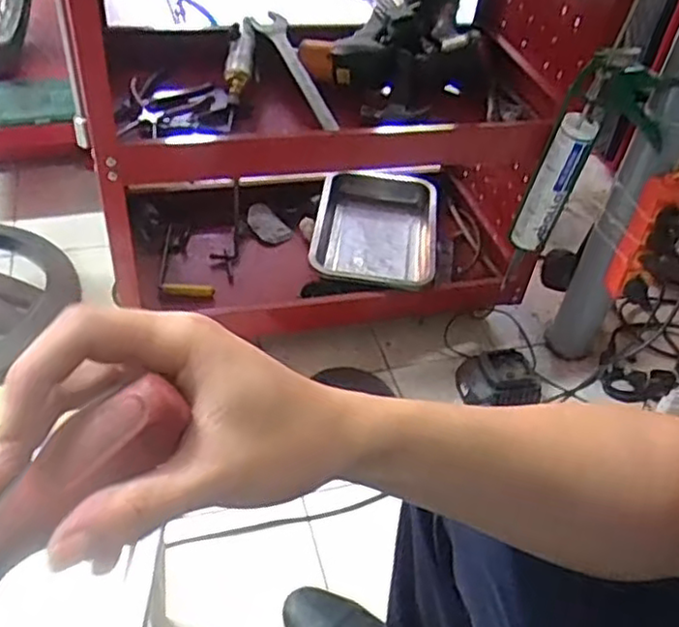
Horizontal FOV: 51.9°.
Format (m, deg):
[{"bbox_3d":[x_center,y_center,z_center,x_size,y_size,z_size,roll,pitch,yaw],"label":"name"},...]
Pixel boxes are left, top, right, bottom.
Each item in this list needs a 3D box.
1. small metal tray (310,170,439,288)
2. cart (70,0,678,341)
[{"bbox_3d":[0.068,-0.149,1.285,0.222,0.057,0.311,9,43,2],"label":"small metal tray"},{"bbox_3d":[0.009,-0.293,1.036,0.702,0.710,0.490,4,43,-4],"label":"cart"}]

